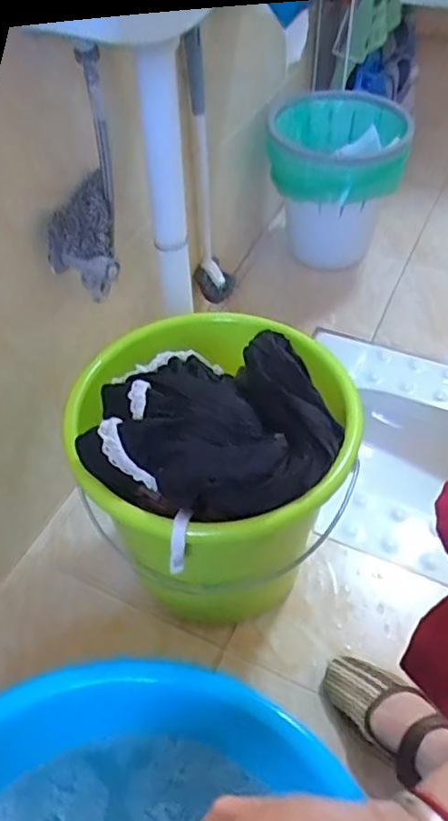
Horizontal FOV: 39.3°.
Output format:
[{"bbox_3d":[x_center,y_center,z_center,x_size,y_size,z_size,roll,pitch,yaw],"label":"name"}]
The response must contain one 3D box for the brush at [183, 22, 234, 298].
[{"bbox_3d":[-0.027,-0.366,1.006,0.064,0.431,0.065,-4,48,0],"label":"brush"}]

